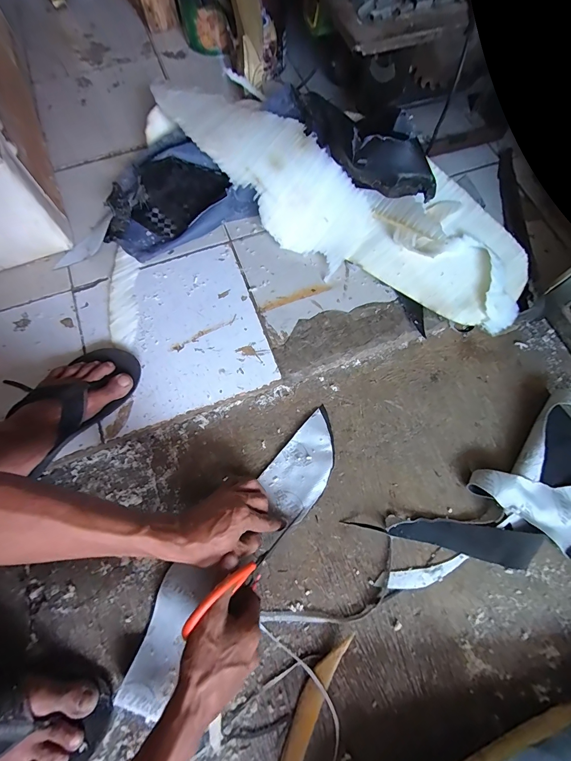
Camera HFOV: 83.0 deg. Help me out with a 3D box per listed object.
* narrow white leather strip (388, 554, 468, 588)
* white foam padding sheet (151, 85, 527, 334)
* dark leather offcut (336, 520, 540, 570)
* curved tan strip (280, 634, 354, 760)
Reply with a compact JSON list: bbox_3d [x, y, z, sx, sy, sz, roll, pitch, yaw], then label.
[{"bbox_3d":[0.200,0.271,0.449,0.116,0.004,0.026,-12,73,-5],"label":"narrow white leather strip"},{"bbox_3d":[0.073,-0.334,0.589,0.766,0.092,0.213,31,75,9],"label":"white foam padding sheet"},{"bbox_3d":[0.225,0.222,0.455,0.253,0.025,0.046,8,73,2],"label":"dark leather offcut"},{"bbox_3d":[0.002,0.484,0.364,0.040,0.026,0.349,20,73,5],"label":"curved tan strip"}]

